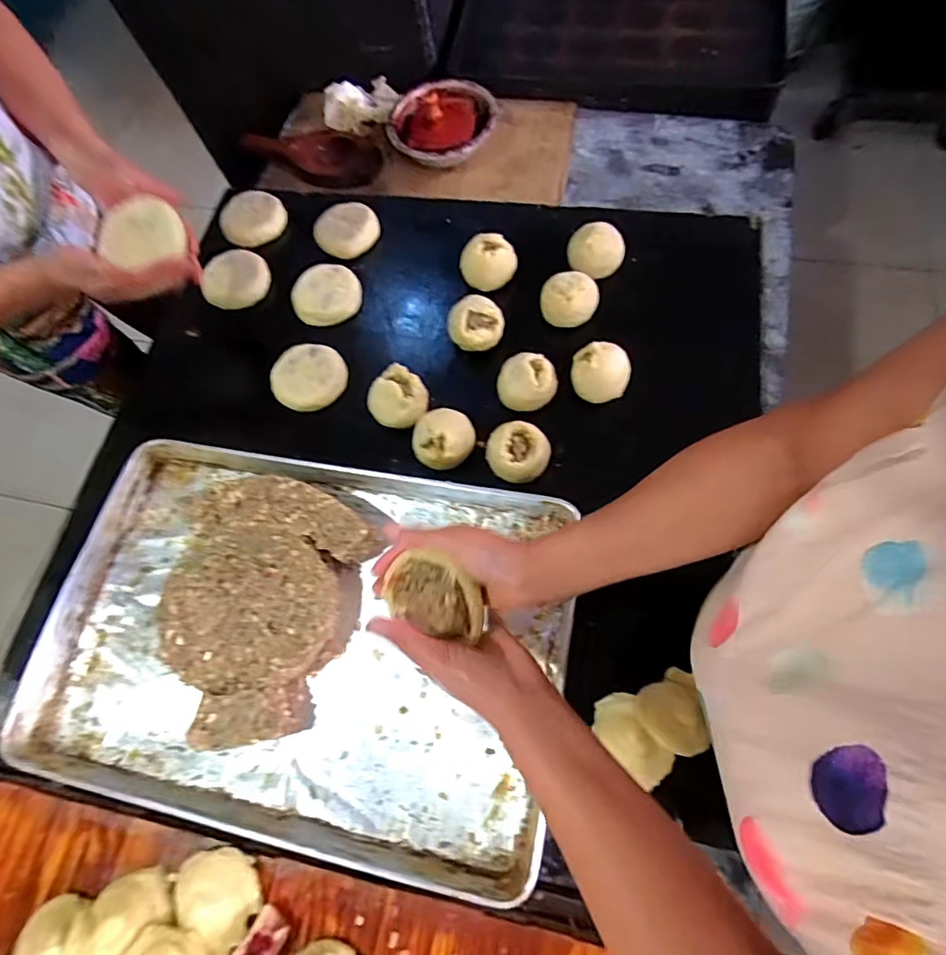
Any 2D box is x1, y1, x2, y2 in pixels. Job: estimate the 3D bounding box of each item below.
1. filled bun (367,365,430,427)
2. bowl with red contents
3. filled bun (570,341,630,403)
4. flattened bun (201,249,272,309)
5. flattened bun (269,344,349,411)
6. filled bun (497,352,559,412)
[{"bbox_3d":[-0.102,-0.109,0.701,0.078,0.040,0.075,-2,69,5],"label":"filled bun"},{"bbox_3d":[-0.053,-0.616,0.893,0.184,0.052,0.162,5,69,7],"label":"bowl with red contents"},{"bbox_3d":[0.169,-0.138,0.689,0.074,0.060,0.064,2,68,6],"label":"filled bun"},{"bbox_3d":[-0.378,-0.319,0.828,0.103,0.019,0.114,-17,68,-2],"label":"flattened bun"},{"bbox_3d":[-0.235,-0.147,0.745,0.102,0.024,0.100,-2,69,5],"label":"flattened bun"},{"bbox_3d":[0.073,-0.126,0.694,0.078,0.050,0.064,1,68,6],"label":"filled bun"}]

